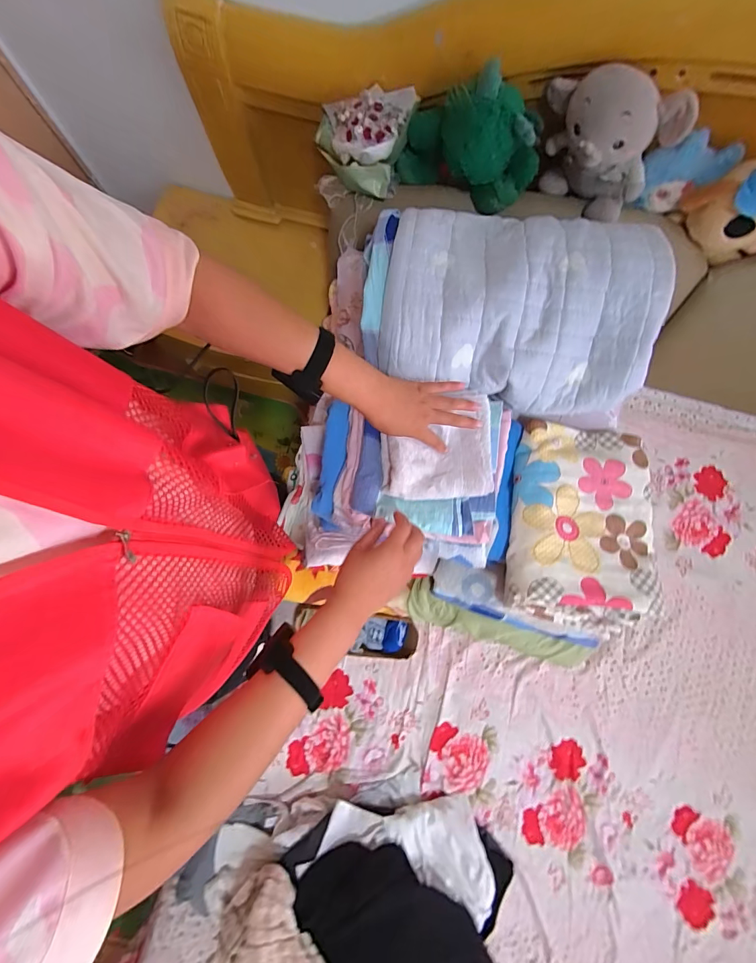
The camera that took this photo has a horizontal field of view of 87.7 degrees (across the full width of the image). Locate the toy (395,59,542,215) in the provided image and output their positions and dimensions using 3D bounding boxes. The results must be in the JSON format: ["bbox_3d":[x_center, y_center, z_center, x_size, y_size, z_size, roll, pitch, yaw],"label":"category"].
[{"bbox_3d":[0.157,-0.585,0.686,0.237,0.189,0.124,12,81,1],"label":"toy"}]

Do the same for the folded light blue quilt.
[{"bbox_3d":[0.224,-0.287,0.626,0.406,0.098,0.300,9,79,2],"label":"folded light blue quilt"}]

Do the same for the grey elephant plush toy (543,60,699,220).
[{"bbox_3d":[0.367,-0.560,0.653,0.187,0.199,0.105,9,81,0],"label":"grey elephant plush toy"}]

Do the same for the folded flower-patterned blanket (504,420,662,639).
[{"bbox_3d":[0.337,0.067,0.642,0.233,0.072,0.331,11,79,2],"label":"folded flower-patterned blanket"}]

